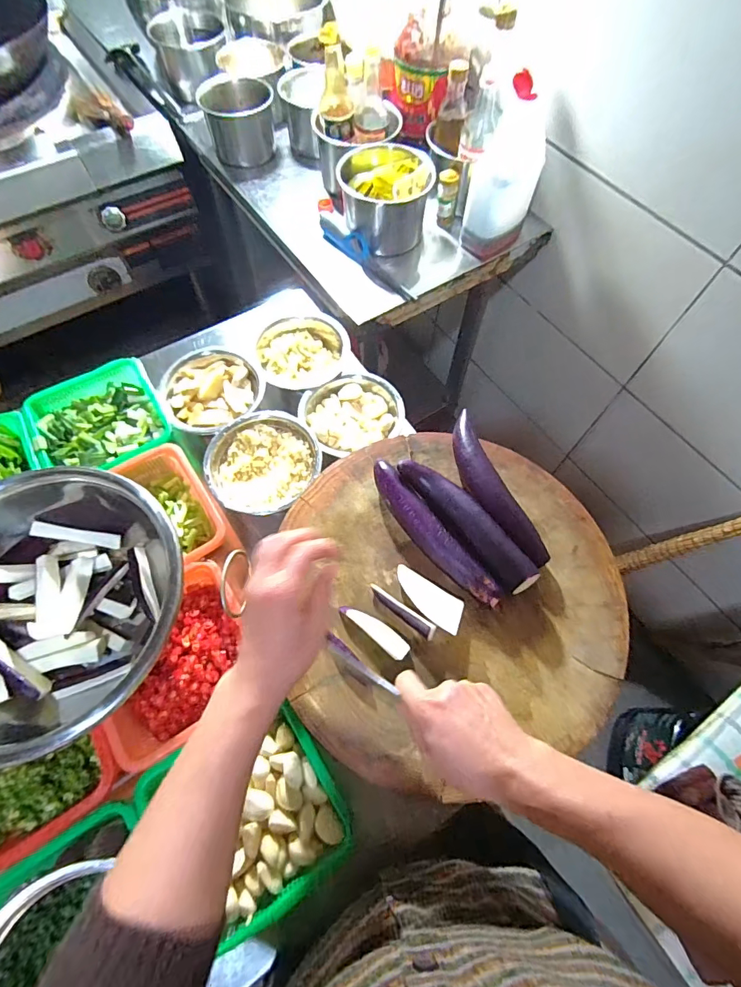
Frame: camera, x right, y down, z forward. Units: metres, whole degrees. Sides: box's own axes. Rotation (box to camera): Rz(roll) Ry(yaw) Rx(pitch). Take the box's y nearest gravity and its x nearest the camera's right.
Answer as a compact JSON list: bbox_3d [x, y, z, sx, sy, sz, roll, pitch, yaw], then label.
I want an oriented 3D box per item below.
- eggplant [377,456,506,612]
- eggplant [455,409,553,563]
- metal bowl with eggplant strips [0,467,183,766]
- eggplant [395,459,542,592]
[{"bbox_3d":[0.068,0.048,0.525,0.039,0.039,0.209,-35,70,-16],"label":"eggplant"},{"bbox_3d":[0.146,-0.005,0.547,0.043,0.038,0.208,-21,67,-10],"label":"eggplant"},{"bbox_3d":[-0.319,0.118,0.469,0.264,0.134,0.257,0,65,-1],"label":"metal bowl with eggplant strips"},{"bbox_3d":[0.109,0.037,0.529,0.043,0.042,0.196,-39,71,-17],"label":"eggplant"}]

